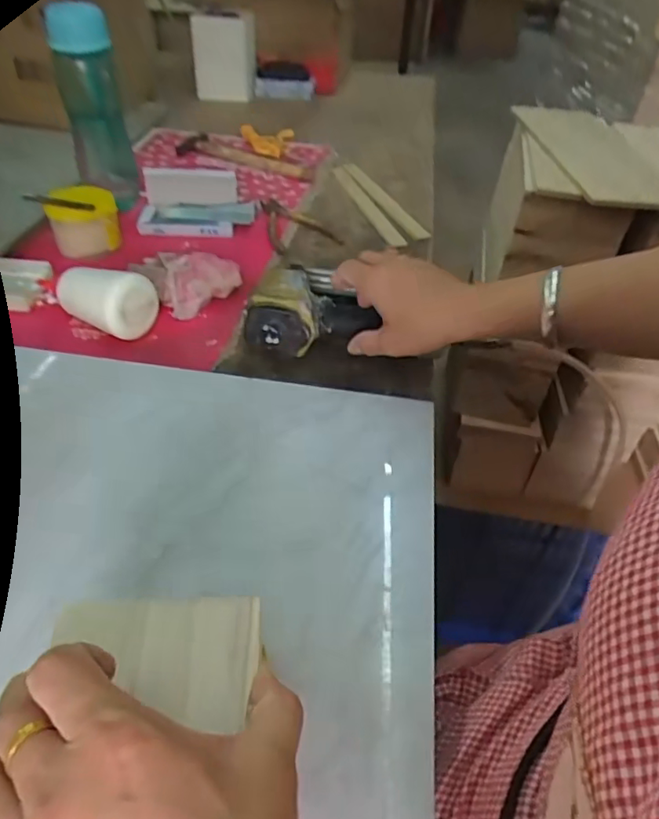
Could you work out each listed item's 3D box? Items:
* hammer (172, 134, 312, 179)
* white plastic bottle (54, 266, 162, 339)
[{"bbox_3d":[-0.150,-0.428,0.944,0.266,0.019,0.073,22,45,19],"label":"hammer"},{"bbox_3d":[-0.231,-0.118,0.573,0.099,0.055,0.057,22,45,18],"label":"white plastic bottle"}]

